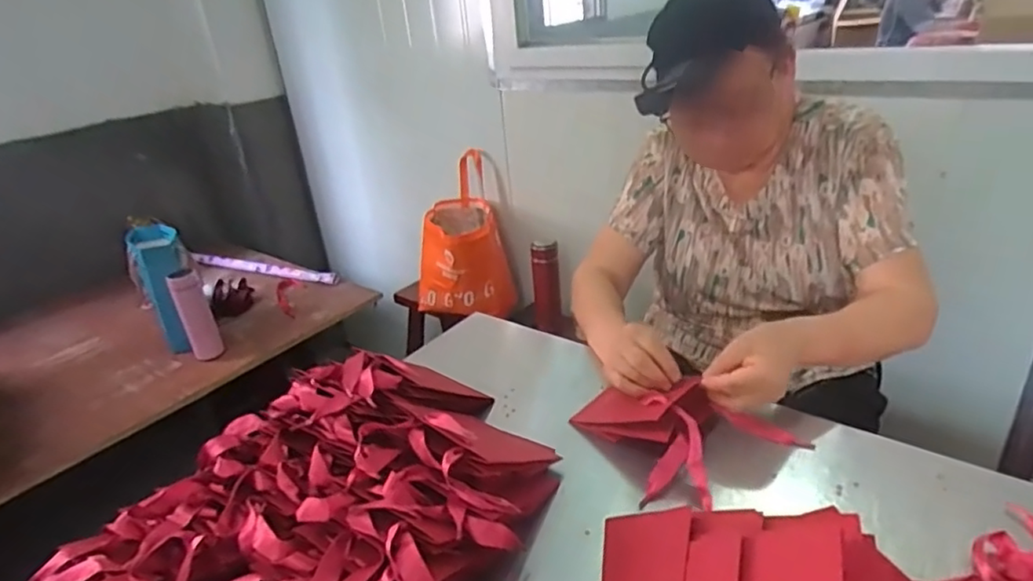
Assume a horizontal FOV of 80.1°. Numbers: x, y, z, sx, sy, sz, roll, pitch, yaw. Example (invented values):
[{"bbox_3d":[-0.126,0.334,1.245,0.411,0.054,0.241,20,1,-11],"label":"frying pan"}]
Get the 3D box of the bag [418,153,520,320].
[{"bbox_3d":[-0.147,-0.118,1.632,0.260,0.356,0.283,-10,26,-8],"label":"bag"}]

